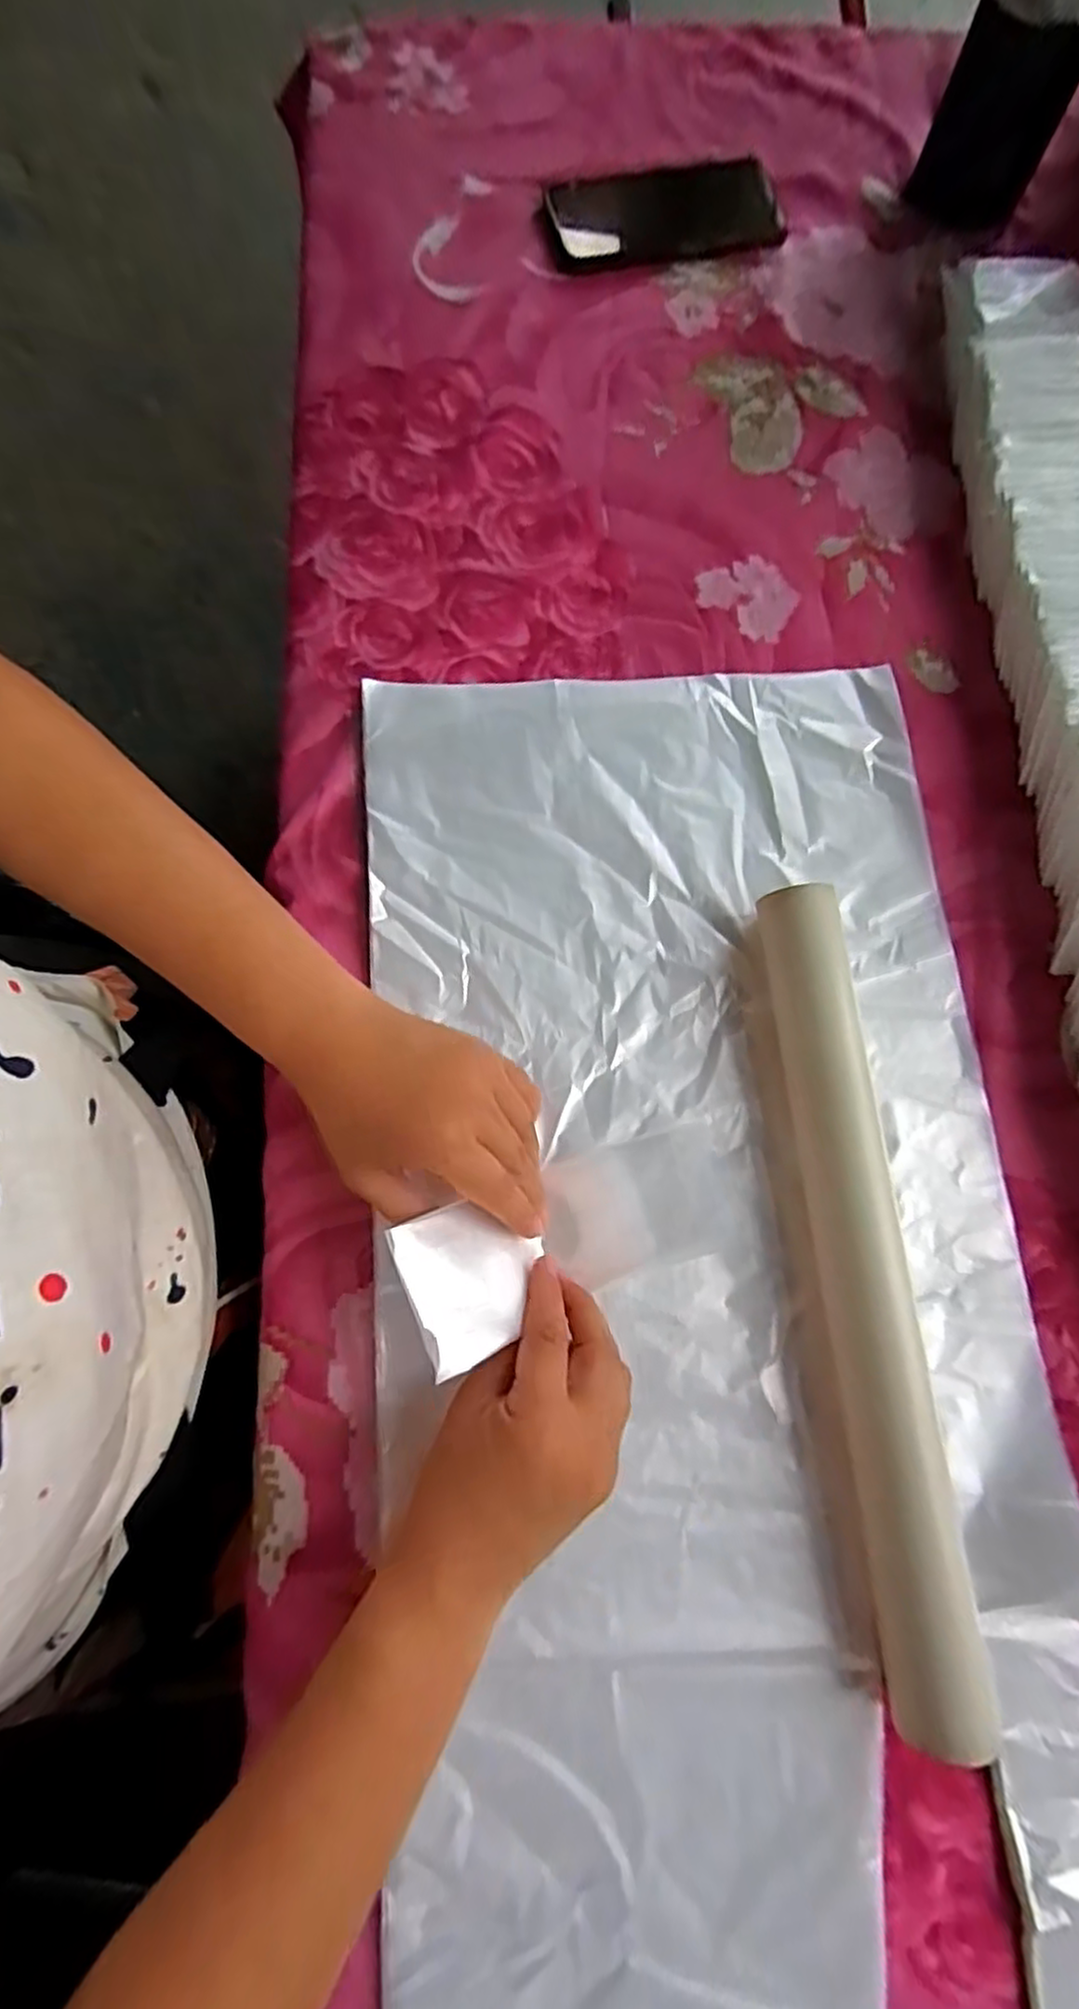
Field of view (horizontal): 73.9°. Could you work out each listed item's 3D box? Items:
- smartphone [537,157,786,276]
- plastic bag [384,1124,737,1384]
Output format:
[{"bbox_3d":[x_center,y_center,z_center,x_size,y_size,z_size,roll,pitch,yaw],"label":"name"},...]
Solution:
[{"bbox_3d":[0.084,-0.542,0.488,0.164,0.011,0.083,-13,77,-4],"label":"smartphone"},{"bbox_3d":[0.013,0.107,0.329,0.156,0.035,0.060,-13,76,-28],"label":"plastic bag"}]

